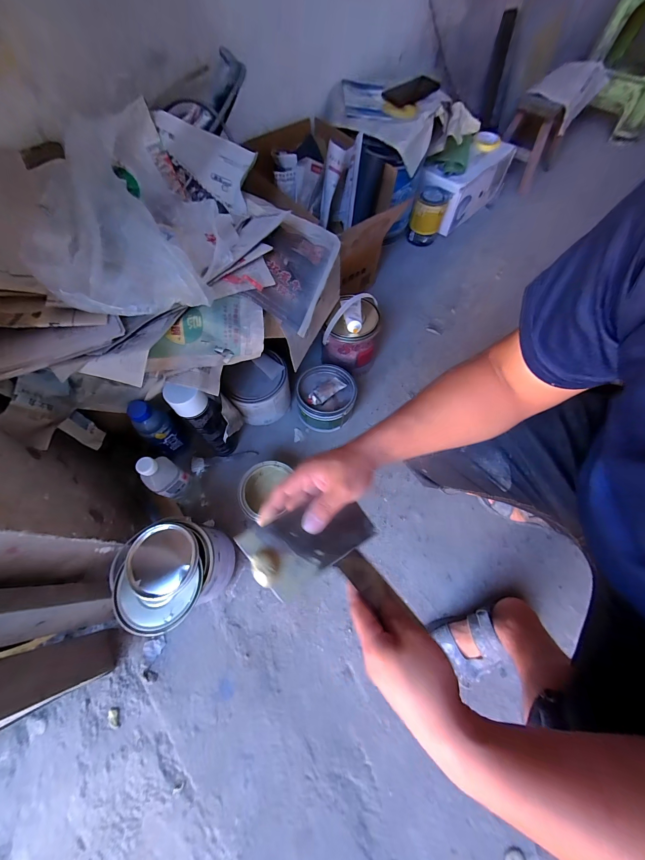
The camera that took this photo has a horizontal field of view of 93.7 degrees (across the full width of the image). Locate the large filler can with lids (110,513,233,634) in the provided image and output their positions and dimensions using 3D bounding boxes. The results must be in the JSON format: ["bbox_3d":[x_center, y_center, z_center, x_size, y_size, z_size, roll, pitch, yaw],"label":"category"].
[{"bbox_3d":[-0.294,0.271,0.601,0.184,0.178,0.177,0,66,0],"label":"large filler can with lids"}]

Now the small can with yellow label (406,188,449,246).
[{"bbox_3d":[0.379,-0.769,1.093,0.106,0.136,0.114,0,66,0],"label":"small can with yellow label"}]

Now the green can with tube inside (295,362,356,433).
[{"bbox_3d":[0.009,-0.079,0.801,0.148,0.103,0.159,6,66,2],"label":"green can with tube inside"}]

